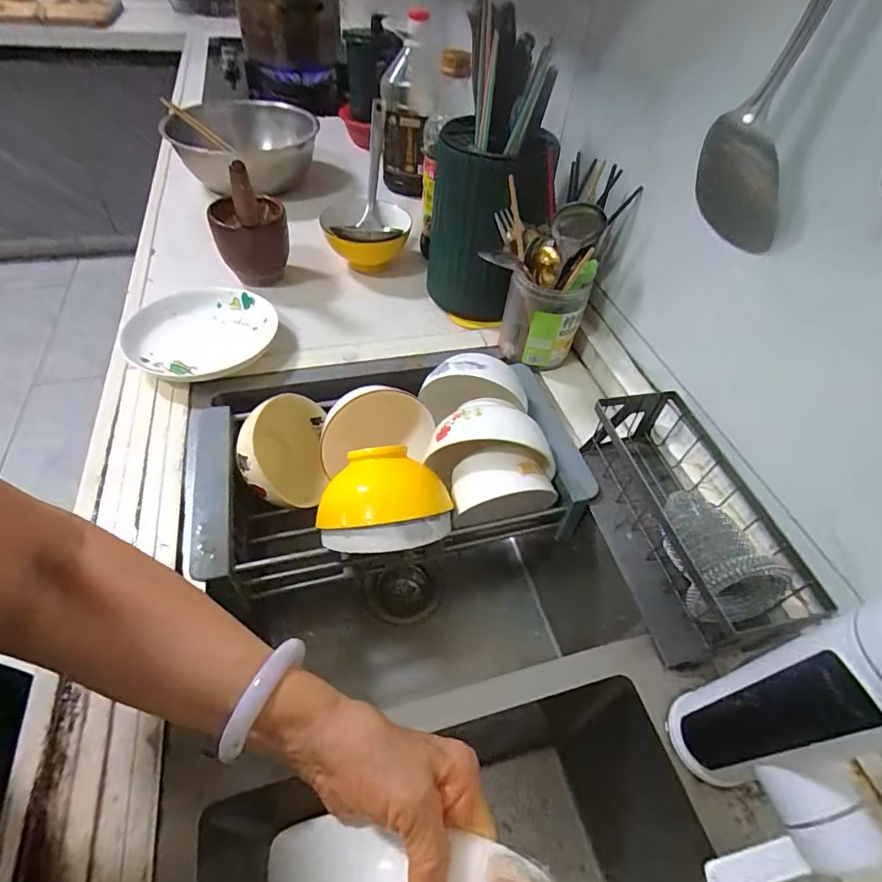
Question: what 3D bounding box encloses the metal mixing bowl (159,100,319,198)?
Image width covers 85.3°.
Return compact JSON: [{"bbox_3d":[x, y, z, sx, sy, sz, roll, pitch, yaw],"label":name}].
[{"bbox_3d":[-0.374,-0.562,0.912,0.248,0.102,0.242,3,49,-3],"label":"metal mixing bowl"}]

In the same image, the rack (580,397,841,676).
[{"bbox_3d":[0.226,0.066,0.441,0.116,0.097,0.234,-2,50,-7],"label":"rack"}]

